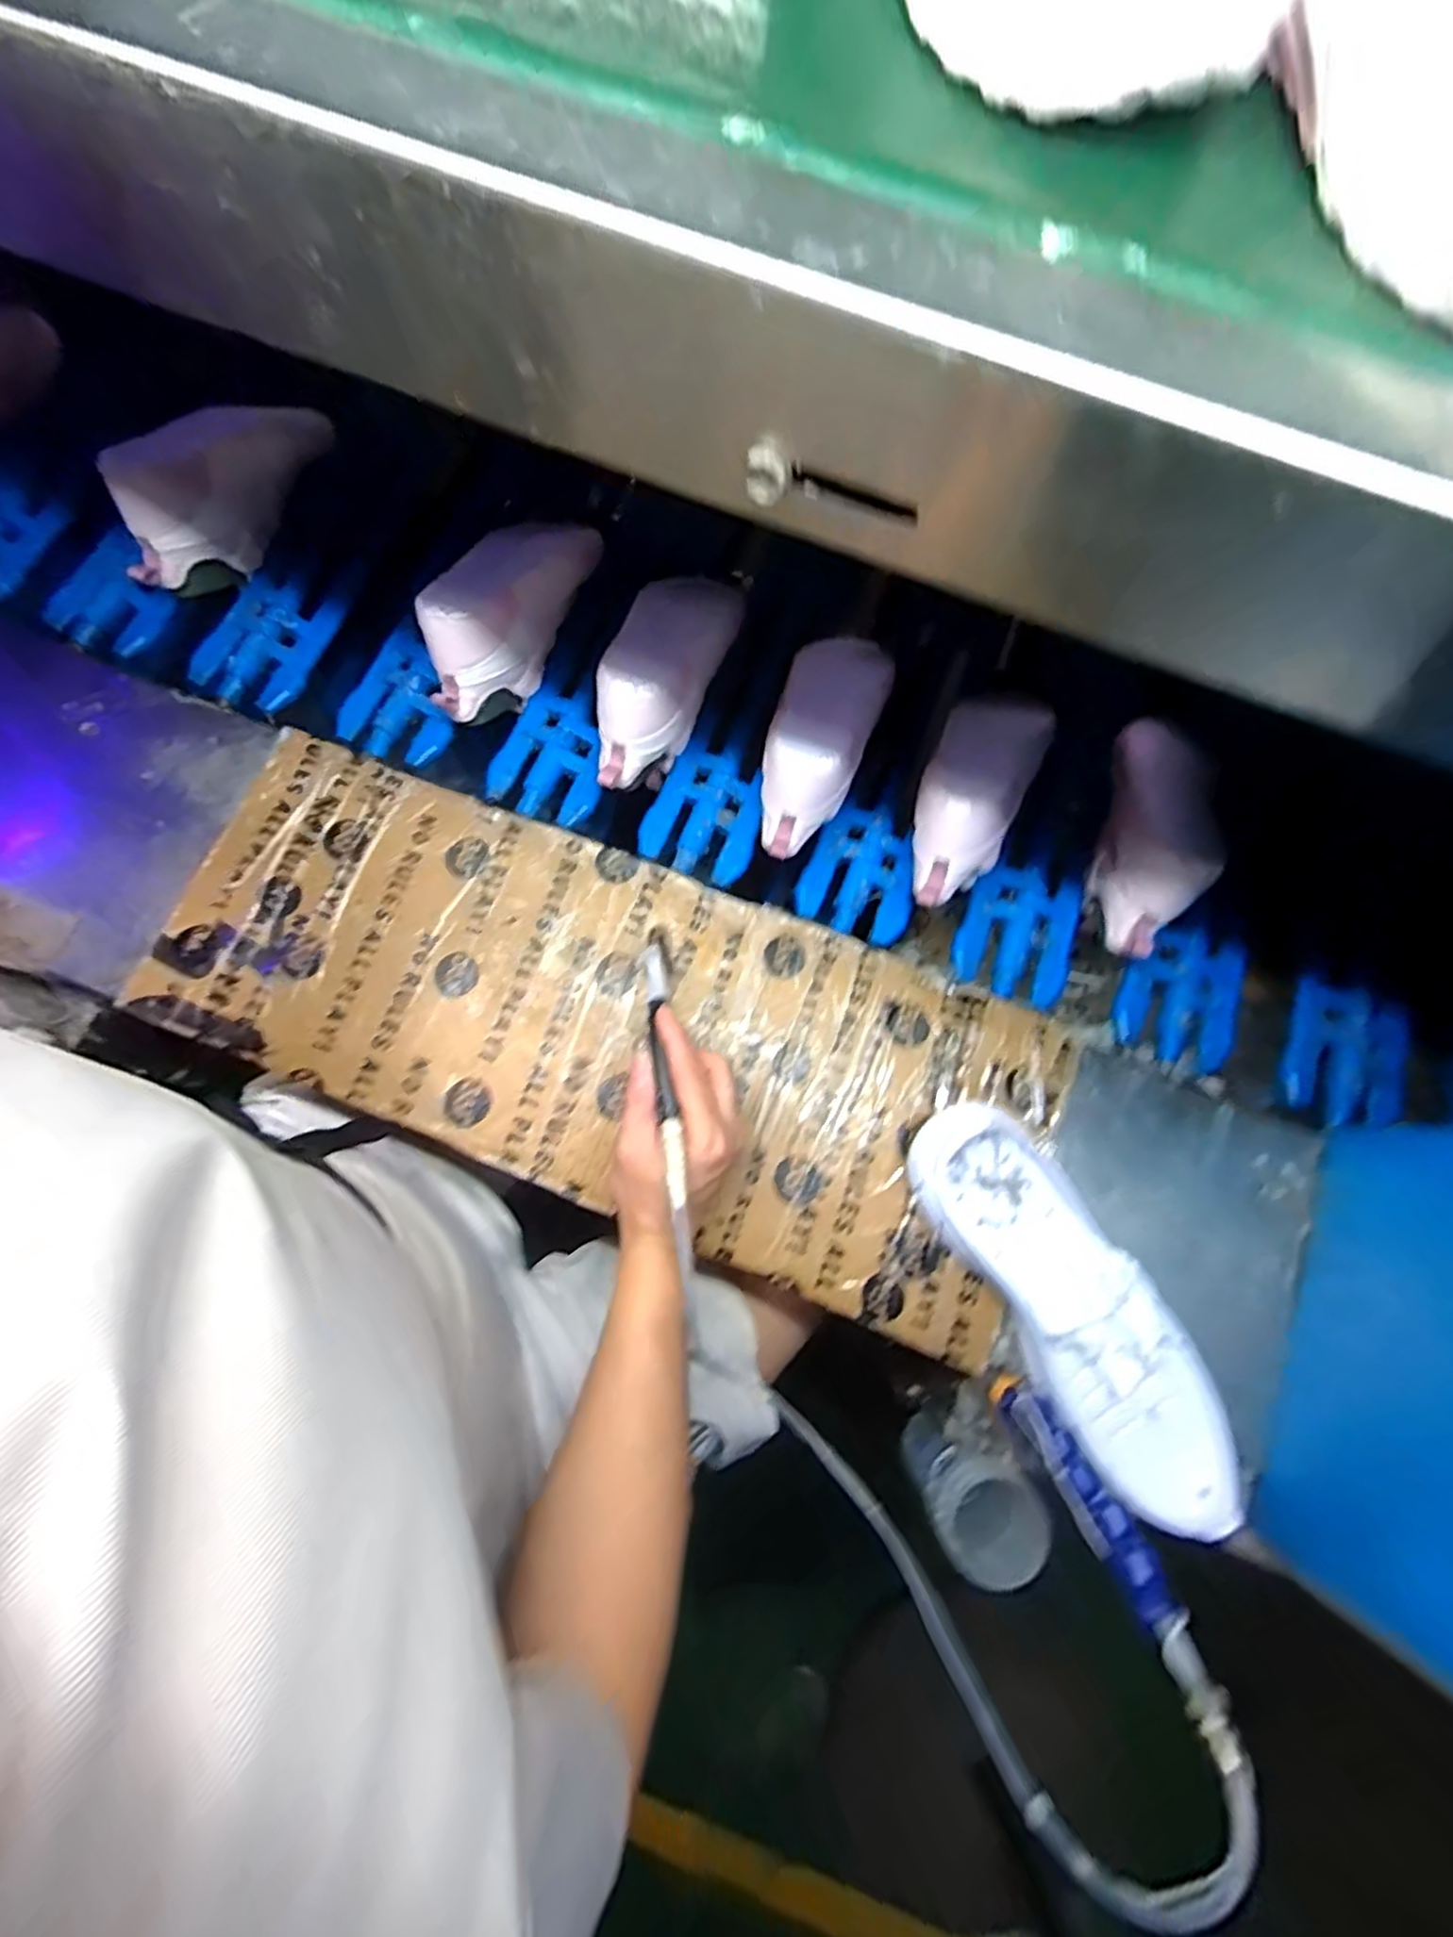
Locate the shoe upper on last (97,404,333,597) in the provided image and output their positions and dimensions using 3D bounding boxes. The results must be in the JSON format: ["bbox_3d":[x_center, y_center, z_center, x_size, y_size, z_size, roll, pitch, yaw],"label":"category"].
[{"bbox_3d":[-0.437,-0.411,0.589,0.097,0.088,0.198,27,79,3],"label":"shoe upper on last"}]

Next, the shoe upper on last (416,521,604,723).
[{"bbox_3d":[-0.182,-0.299,0.585,0.072,0.093,0.209,24,67,5],"label":"shoe upper on last"}]

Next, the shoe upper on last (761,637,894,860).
[{"bbox_3d":[0.075,-0.186,0.559,0.079,0.092,0.208,20,79,2],"label":"shoe upper on last"}]

